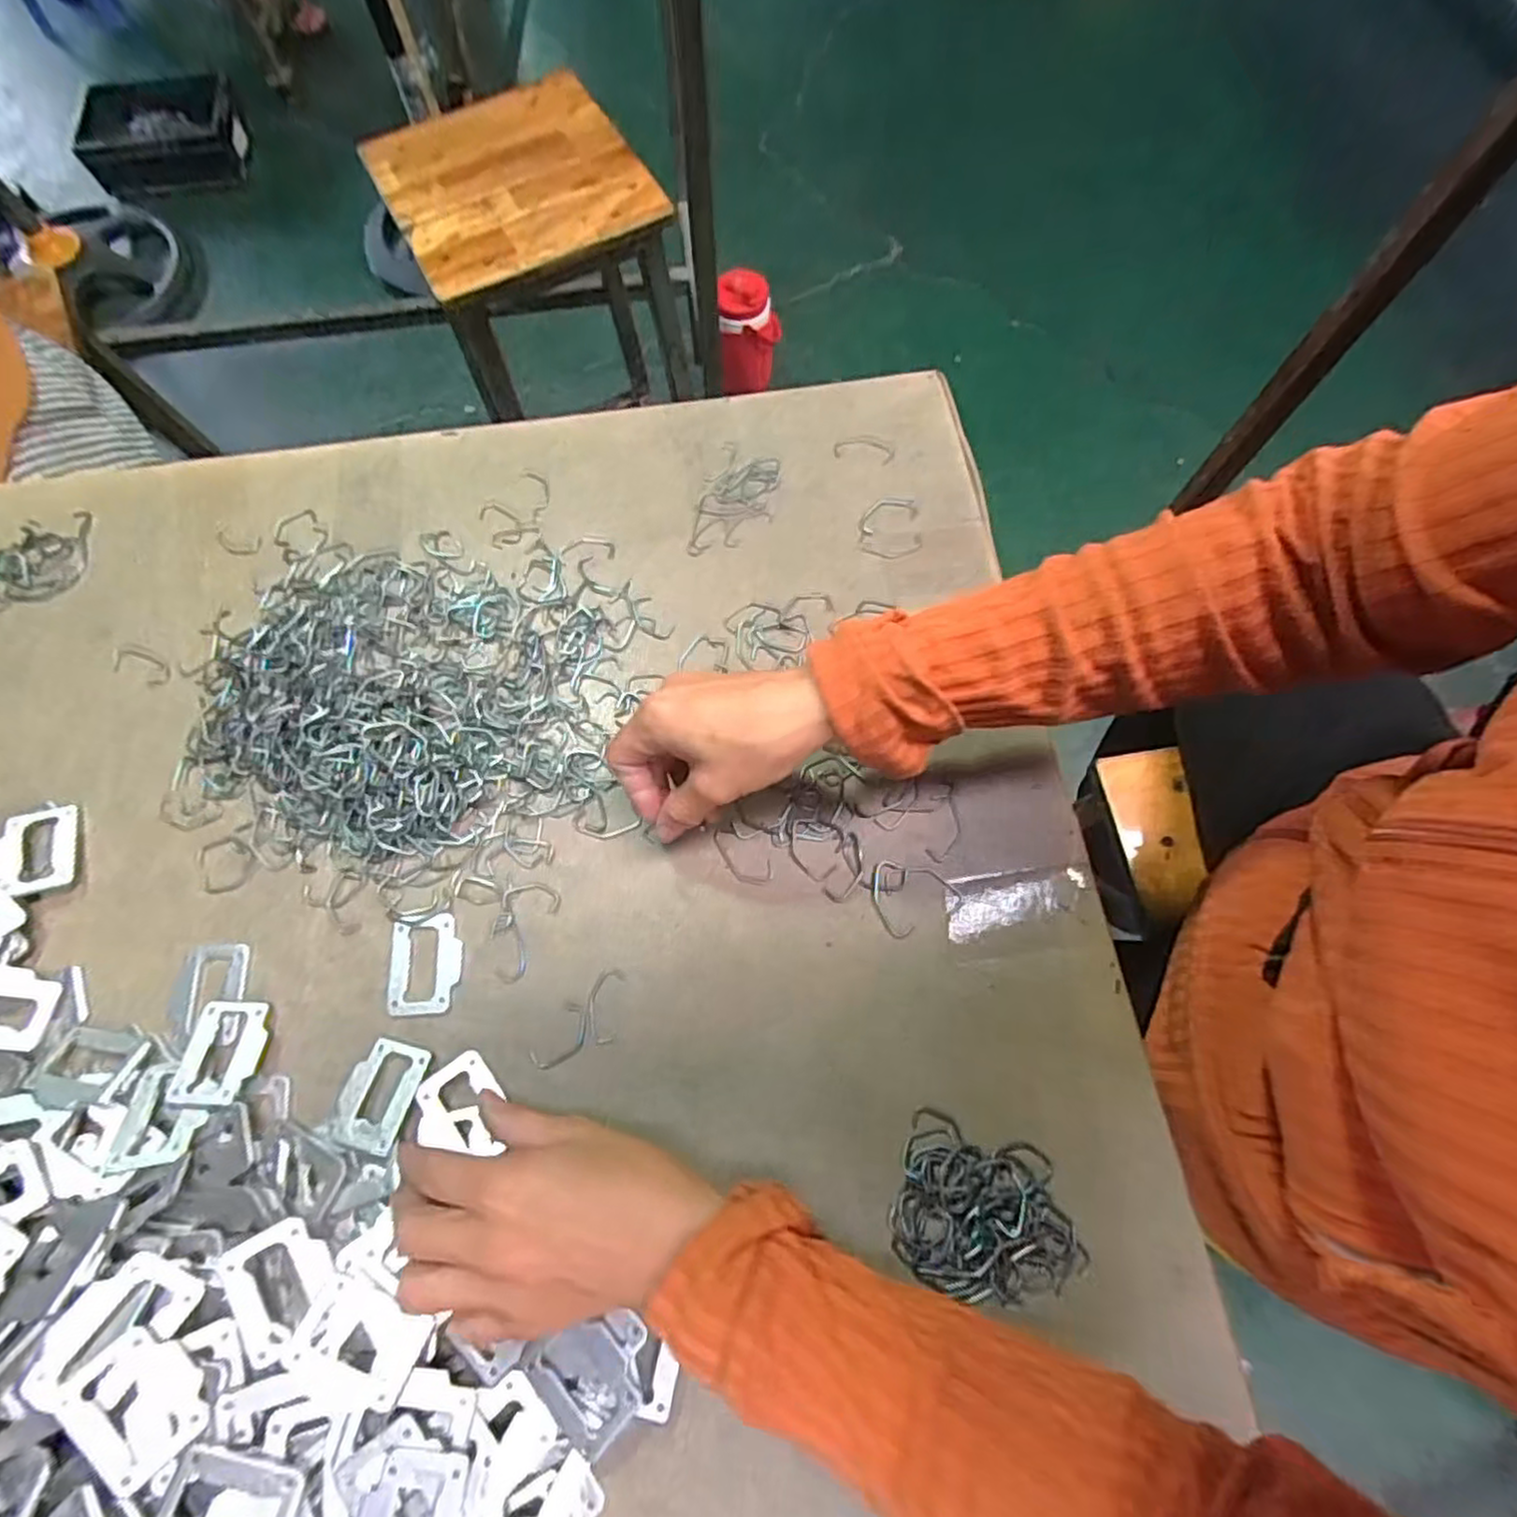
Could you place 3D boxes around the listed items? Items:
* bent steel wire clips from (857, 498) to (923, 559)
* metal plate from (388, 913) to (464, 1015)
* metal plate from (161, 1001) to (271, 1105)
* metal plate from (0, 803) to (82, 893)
[{"bbox_3d":[0.086,-0.154,0.468,0.041,0.004,0.045,-4,71,0],"label":"bent steel wire clips"},{"bbox_3d":[-0.182,0.112,0.386,0.039,0.004,0.052,1,71,2],"label":"metal plate"},{"bbox_3d":[-0.276,0.150,0.364,0.039,0.005,0.049,1,57,3],"label":"metal plate"},{"bbox_3d":[-0.402,0.050,0.394,0.040,0.005,0.048,-11,66,-19],"label":"metal plate"}]

